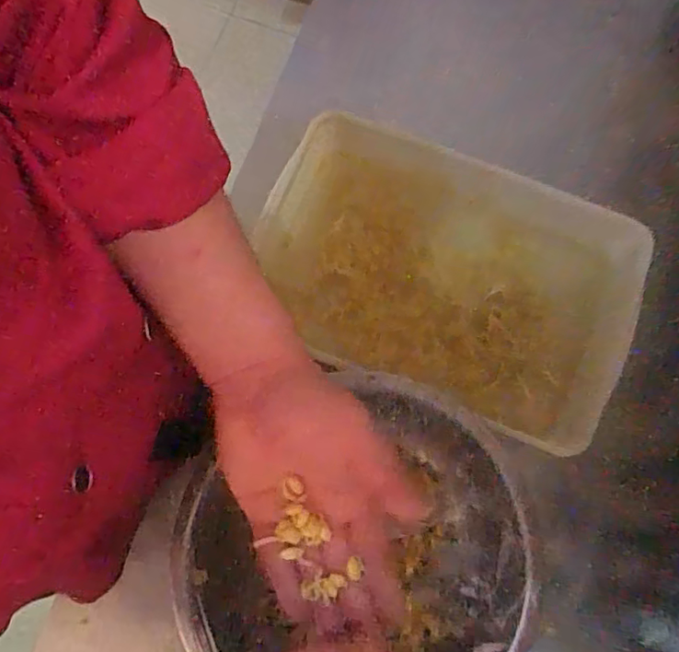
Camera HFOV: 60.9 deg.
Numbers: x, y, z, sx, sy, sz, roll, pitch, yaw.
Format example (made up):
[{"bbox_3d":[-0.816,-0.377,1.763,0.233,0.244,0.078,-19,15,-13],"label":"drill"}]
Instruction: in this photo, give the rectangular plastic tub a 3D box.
[{"bbox_3d":[0.095,-0.042,0.524,0.338,0.076,0.202,22,80,4],"label":"rectangular plastic tub"}]

